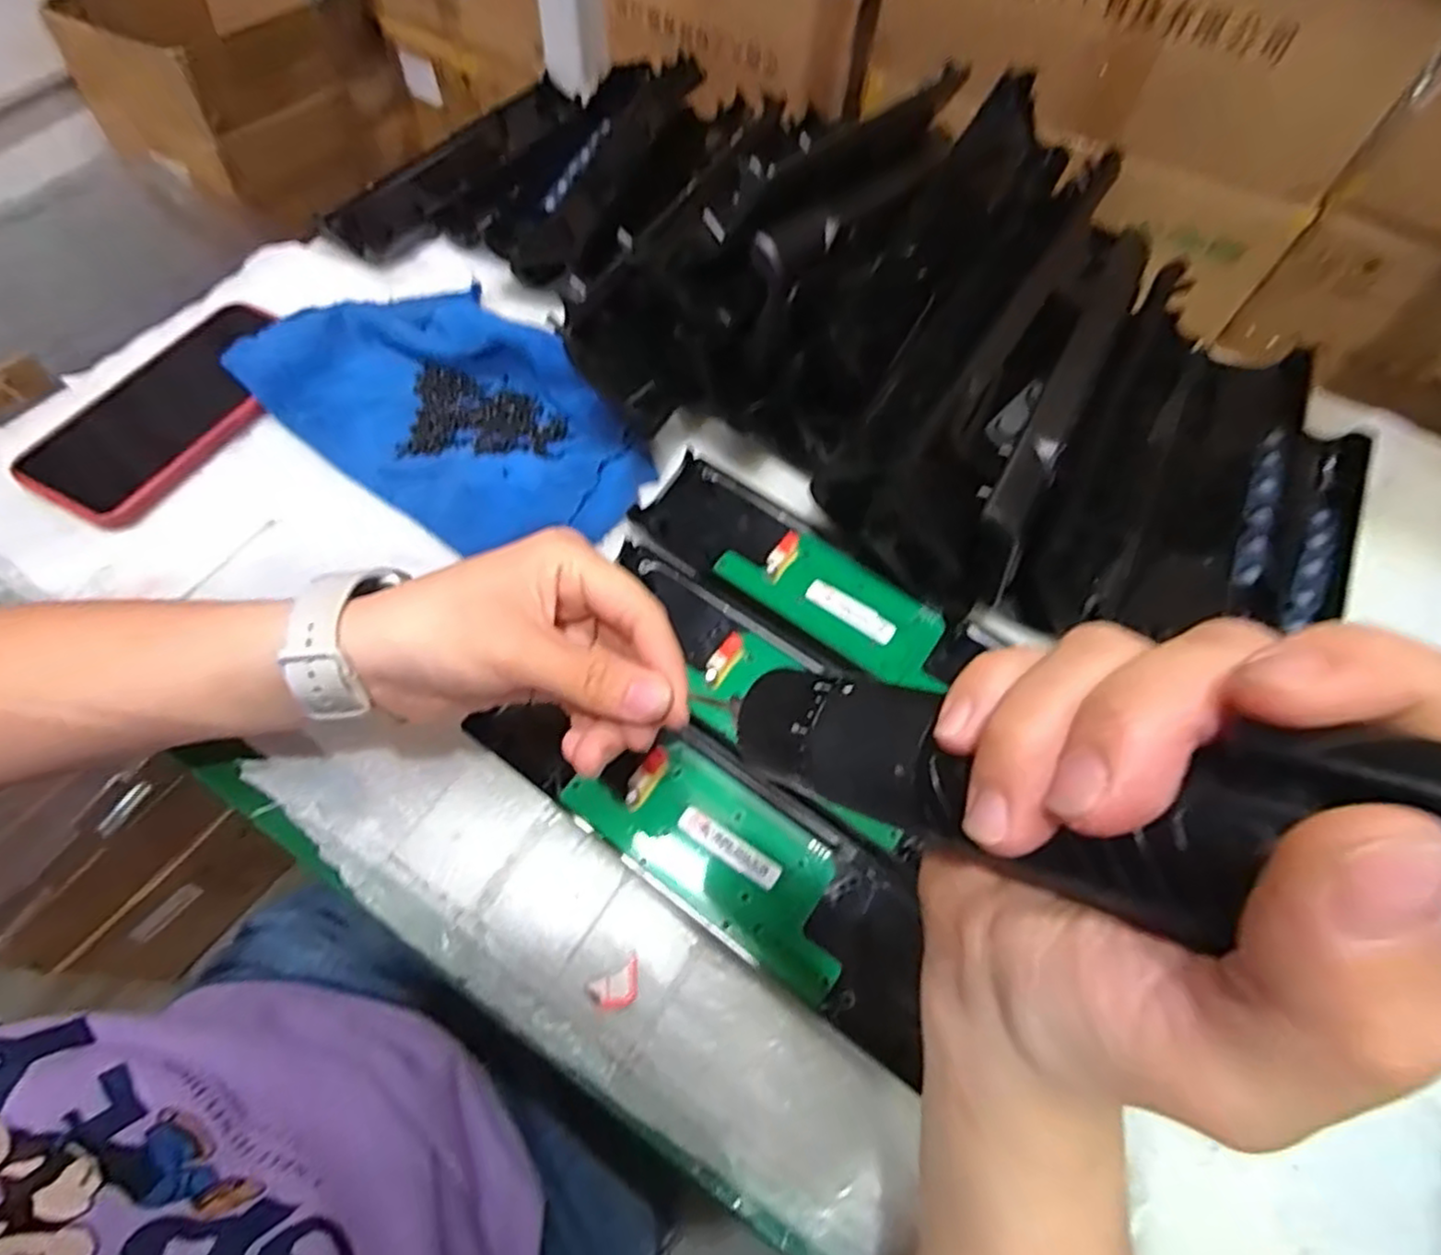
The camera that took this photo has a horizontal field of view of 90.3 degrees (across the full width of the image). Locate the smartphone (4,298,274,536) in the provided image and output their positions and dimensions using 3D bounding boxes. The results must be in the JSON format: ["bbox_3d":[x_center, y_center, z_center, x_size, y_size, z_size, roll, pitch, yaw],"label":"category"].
[{"bbox_3d":[-0.319,-0.132,0.415,0.083,0.016,0.162,24,63,9],"label":"smartphone"}]

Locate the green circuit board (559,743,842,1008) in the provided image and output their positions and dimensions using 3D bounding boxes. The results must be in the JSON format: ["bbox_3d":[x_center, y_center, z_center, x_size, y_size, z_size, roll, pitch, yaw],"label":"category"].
[{"bbox_3d":[0.000,0.099,0.318,0.132,0.012,0.054,34,65,14],"label":"green circuit board"}]

